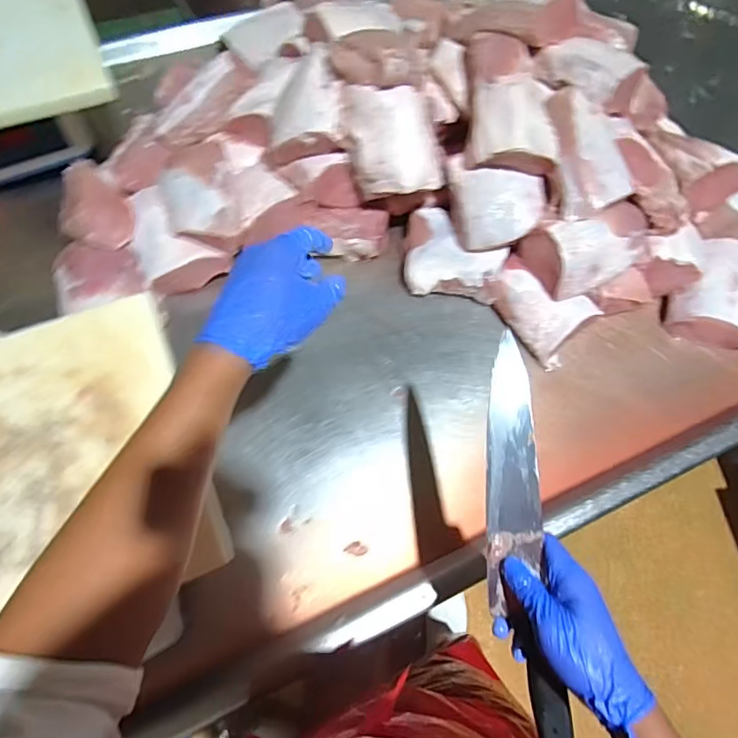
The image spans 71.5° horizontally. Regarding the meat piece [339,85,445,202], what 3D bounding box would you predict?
[{"bbox_3d":[0.038,-0.321,0.729,0.131,0.095,0.147,-3,98,5],"label":"meat piece"}]

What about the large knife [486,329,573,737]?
[{"bbox_3d":[0.129,0.152,0.444,0.048,0.022,0.350,-4,83,-5],"label":"large knife"}]

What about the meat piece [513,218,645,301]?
[{"bbox_3d":[0.307,-0.173,0.725,0.152,0.061,0.102,-25,67,-14],"label":"meat piece"}]

